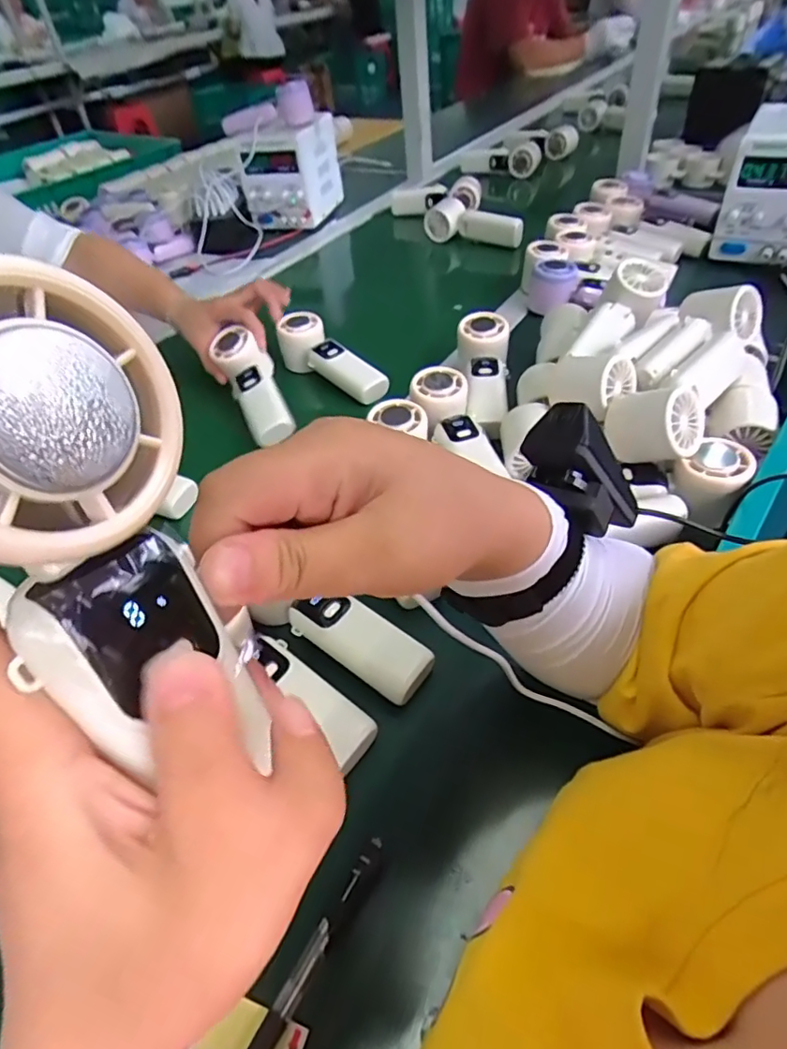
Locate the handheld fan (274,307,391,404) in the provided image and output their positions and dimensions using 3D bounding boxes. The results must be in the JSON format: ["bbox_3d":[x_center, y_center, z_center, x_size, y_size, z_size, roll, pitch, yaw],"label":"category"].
[{"bbox_3d":[-0.073,-0.200,0.673,0.163,0.056,0.046,33,58,31],"label":"handheld fan"}]

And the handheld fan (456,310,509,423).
[{"bbox_3d":[0.095,-0.166,0.593,0.052,0.048,0.155,1,47,8],"label":"handheld fan"}]

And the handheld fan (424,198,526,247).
[{"bbox_3d":[0.139,-0.506,0.961,0.182,0.071,0.048,24,54,26],"label":"handheld fan"}]

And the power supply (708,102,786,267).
[{"bbox_3d":[0.520,-0.446,0.747,0.131,0.156,0.124,22,53,25],"label":"power supply"}]

